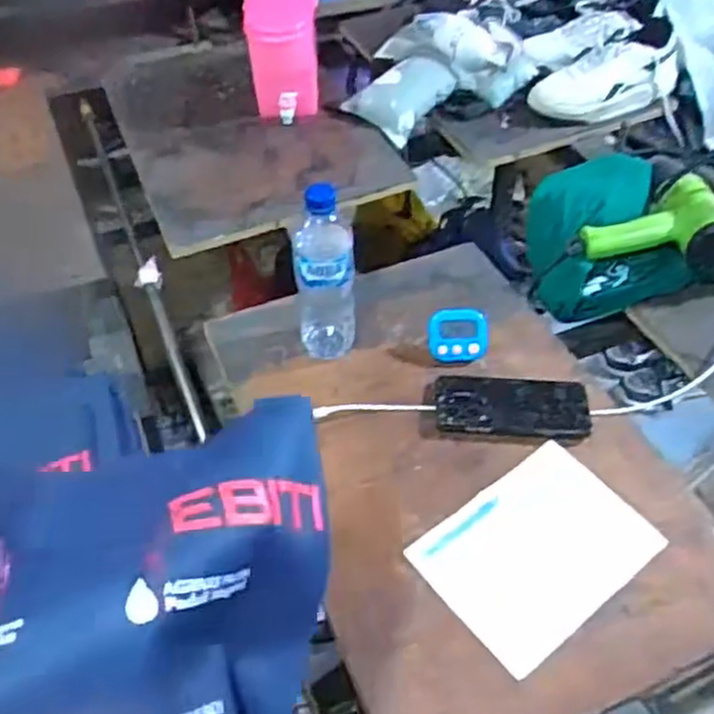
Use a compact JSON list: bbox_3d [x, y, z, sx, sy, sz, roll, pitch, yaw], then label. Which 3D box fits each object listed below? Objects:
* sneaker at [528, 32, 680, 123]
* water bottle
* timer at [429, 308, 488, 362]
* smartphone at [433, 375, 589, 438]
[{"bbox_3d":[0.417,-0.460,1.215,0.226,0.089,0.103,-14,48,-12],"label":"sneaker"},{"bbox_3d":[-0.038,-0.086,0.832,0.069,0.237,0.070,-7,47,-3],"label":"water bottle"},{"bbox_3d":[0.121,-0.026,0.879,0.070,0.017,0.066,-1,80,8],"label":"timer"},{"bbox_3d":[0.171,0.055,0.812,0.165,0.017,0.072,3,48,6],"label":"smartphone"}]

